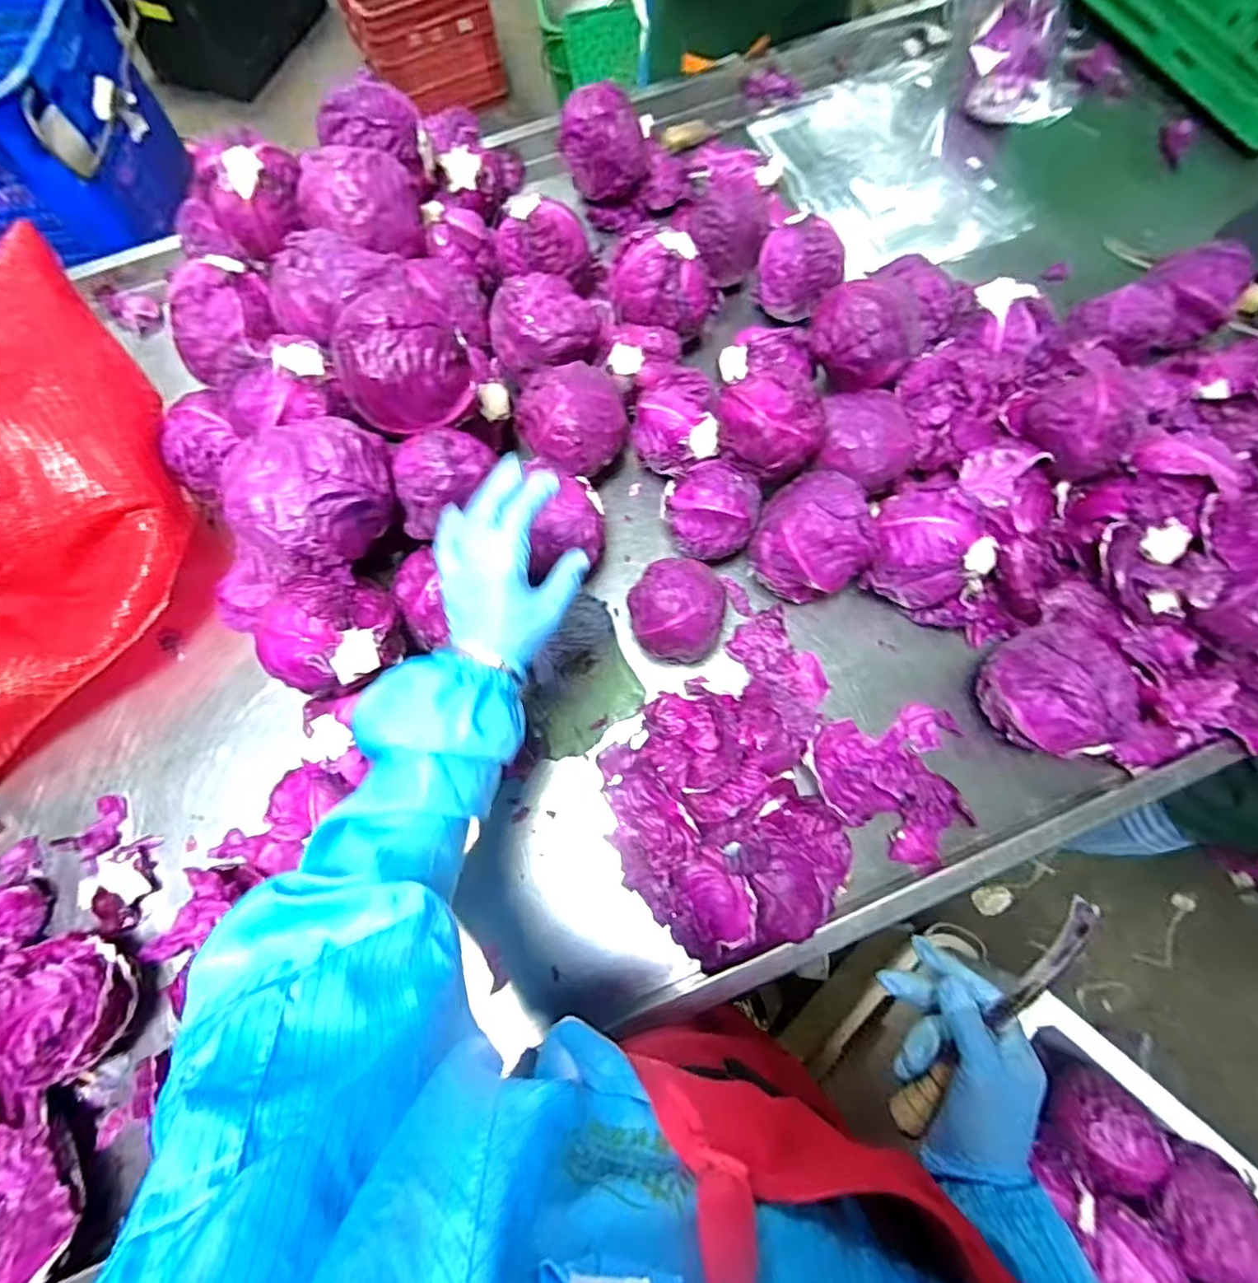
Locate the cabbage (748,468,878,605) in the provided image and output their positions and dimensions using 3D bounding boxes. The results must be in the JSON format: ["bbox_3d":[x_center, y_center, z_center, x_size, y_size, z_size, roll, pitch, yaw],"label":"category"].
[{"bbox_3d":[0.185,-0.109,0.588,0.112,0.111,0.113,0,73,0],"label":"cabbage"}]

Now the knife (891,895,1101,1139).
[{"bbox_3d":[0.254,0.261,0.389,0.019,0.019,0.204,41,92,12],"label":"knife"}]

